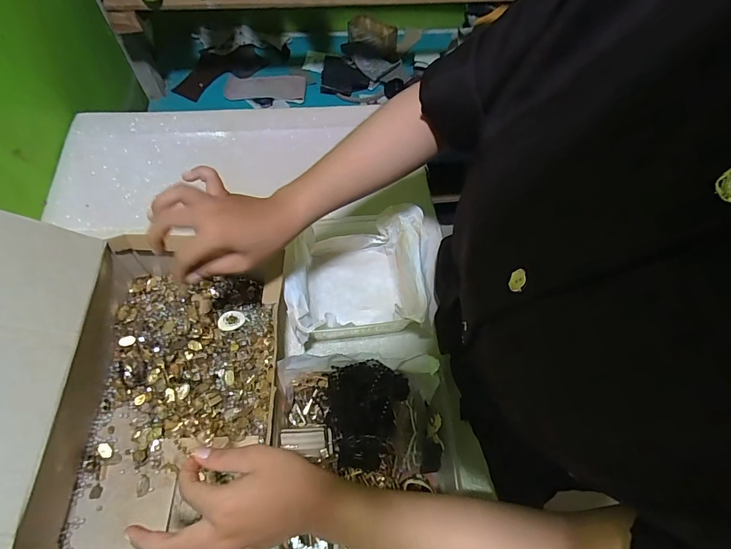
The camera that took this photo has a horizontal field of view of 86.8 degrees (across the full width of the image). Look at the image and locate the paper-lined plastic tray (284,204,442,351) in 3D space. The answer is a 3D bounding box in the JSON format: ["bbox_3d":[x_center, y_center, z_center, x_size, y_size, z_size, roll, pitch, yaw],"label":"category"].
[{"bbox_3d":[-0.008,0.005,0.538,0.194,0.083,0.161,-10,63,-8],"label":"paper-lined plastic tray"}]

